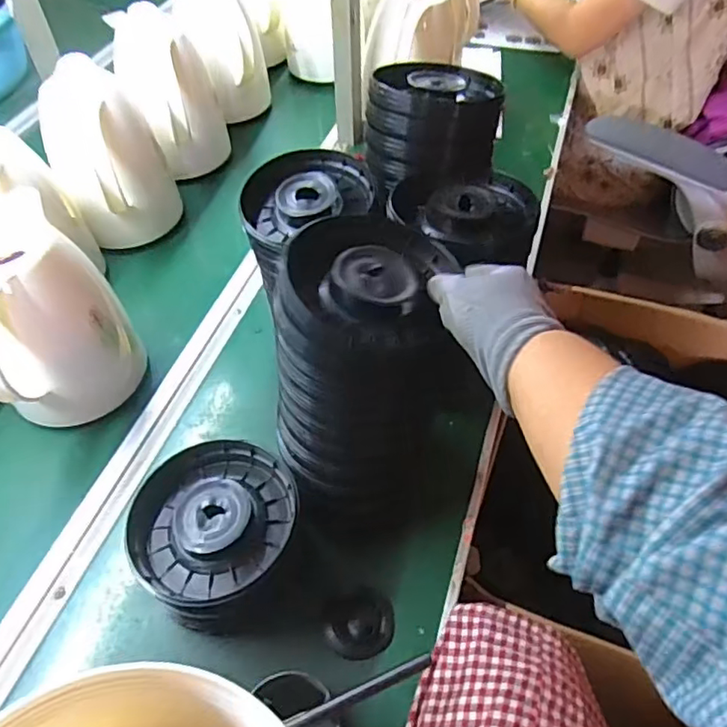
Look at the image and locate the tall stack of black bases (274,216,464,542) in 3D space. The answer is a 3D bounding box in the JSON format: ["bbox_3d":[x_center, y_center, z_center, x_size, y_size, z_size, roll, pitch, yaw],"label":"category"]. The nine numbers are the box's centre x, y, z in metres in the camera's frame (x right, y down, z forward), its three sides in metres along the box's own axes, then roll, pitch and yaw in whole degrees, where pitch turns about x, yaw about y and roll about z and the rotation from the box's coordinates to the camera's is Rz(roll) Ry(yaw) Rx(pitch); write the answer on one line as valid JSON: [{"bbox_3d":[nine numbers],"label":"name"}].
[{"bbox_3d":[0.002,0.019,0.524,0.127,0.255,0.118,6,39,6],"label":"tall stack of black bases"}]

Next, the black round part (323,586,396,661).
[{"bbox_3d":[-0.003,0.231,0.528,0.059,0.020,0.061,-1,53,1],"label":"black round part"}]

